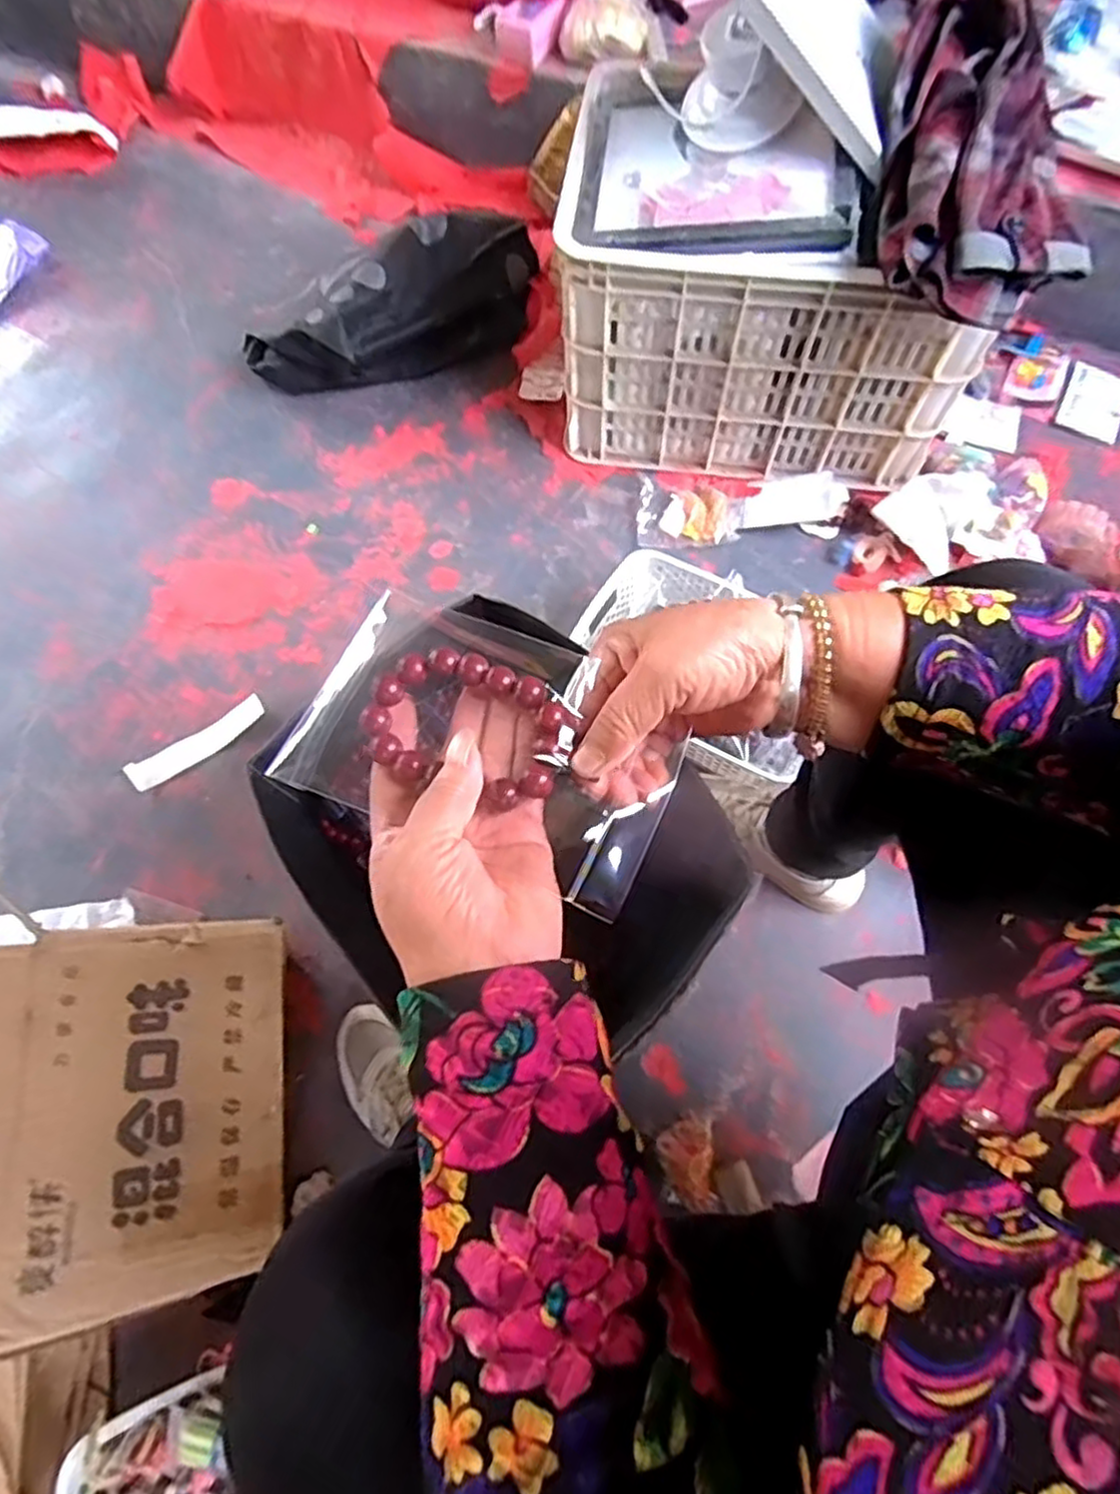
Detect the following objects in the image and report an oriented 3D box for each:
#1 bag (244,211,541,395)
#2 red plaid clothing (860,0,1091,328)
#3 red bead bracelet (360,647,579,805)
[{"bbox_3d":[-0.237,-0.647,1.065,0.453,0.134,0.183,-25,69,-8],"label":"bag"},{"bbox_3d":[0.410,-0.593,0.700,0.178,0.079,0.343,5,81,4],"label":"red plaid clothing"},{"bbox_3d":[-0.042,-0.013,0.325,0.095,0.012,0.059,16,69,8],"label":"red bead bracelet"}]

